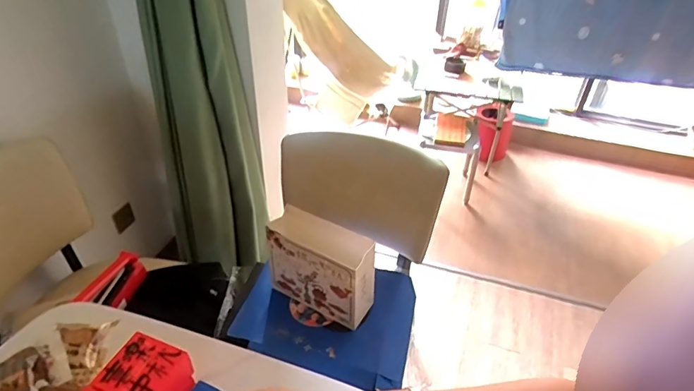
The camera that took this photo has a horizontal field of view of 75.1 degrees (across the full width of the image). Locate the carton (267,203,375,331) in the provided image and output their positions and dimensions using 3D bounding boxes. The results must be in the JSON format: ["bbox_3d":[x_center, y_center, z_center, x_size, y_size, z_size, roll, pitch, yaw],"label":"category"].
[{"bbox_3d":[-0.063,0.175,1.134,0.267,0.209,0.114,23,42,24],"label":"carton"}]

